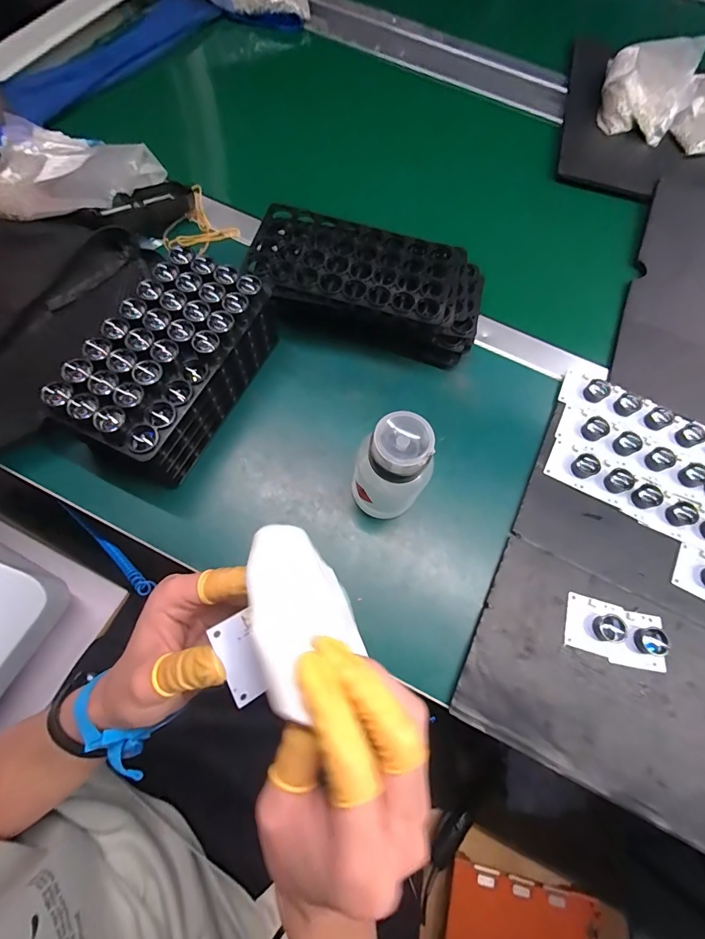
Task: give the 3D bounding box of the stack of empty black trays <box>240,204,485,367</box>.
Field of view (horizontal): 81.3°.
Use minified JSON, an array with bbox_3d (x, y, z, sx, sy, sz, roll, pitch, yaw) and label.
[{"bbox_3d":[0.018,-0.187,0.431,0.230,0.076,0.115,7,70,1],"label":"stack of empty black trays"}]

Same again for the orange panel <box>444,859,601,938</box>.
[{"bbox_3d":[0.272,0.770,0.665,0.239,0.016,0.160,13,69,1],"label":"orange panel"}]

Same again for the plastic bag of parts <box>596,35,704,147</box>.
[{"bbox_3d":[0.430,-0.562,0.599,0.124,0.049,0.170,29,72,8],"label":"plastic bag of parts"}]

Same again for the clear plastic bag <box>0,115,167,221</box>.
[{"bbox_3d":[-0.328,-0.342,0.472,0.187,0.032,0.141,2,70,-1],"label":"clear plastic bag"}]

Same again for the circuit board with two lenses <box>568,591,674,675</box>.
[{"bbox_3d":[0.226,0.138,0.346,0.082,0.020,0.046,17,71,4],"label":"circuit board with two lenses"}]

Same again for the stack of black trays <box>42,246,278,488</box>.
[{"bbox_3d":[-0.158,-0.092,0.378,0.091,0.094,0.187,25,71,7],"label":"stack of black trays"}]

